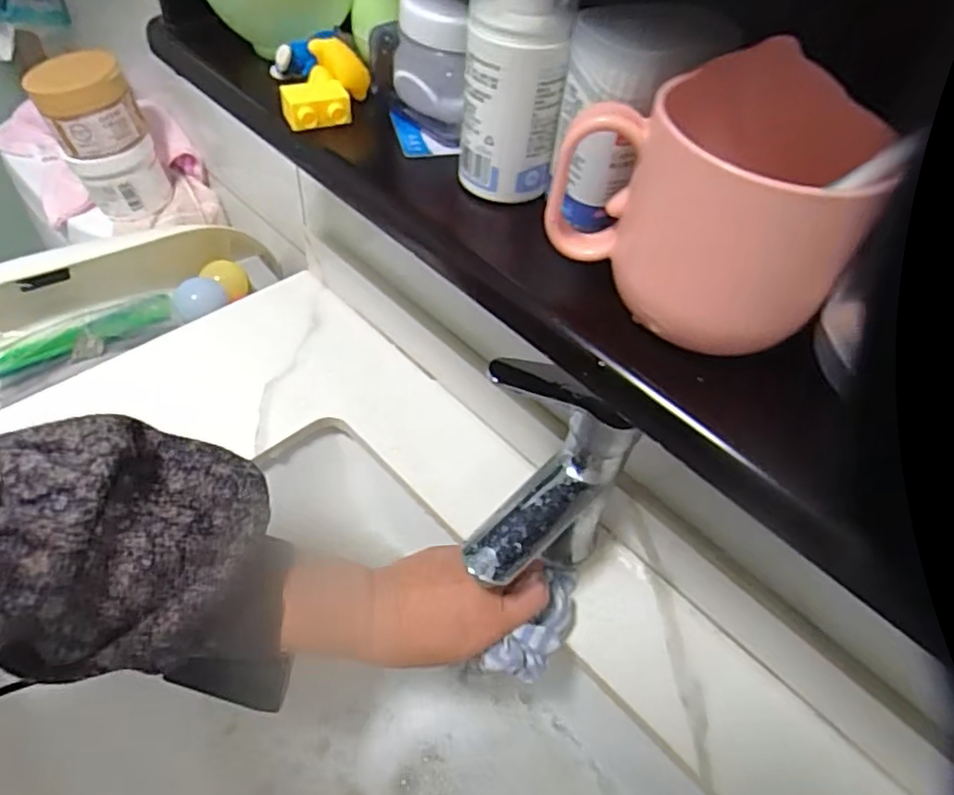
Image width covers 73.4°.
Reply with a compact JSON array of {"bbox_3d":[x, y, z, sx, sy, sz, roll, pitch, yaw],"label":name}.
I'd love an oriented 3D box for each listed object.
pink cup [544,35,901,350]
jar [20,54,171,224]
[{"bbox_3d":[0.092,-0.073,0.236,0.084,0.077,0.095,-33,61,-28],"label":"pink cup"},{"bbox_3d":[-0.429,-0.294,0.735,0.100,0.164,0.082,-22,56,-22],"label":"jar"}]

